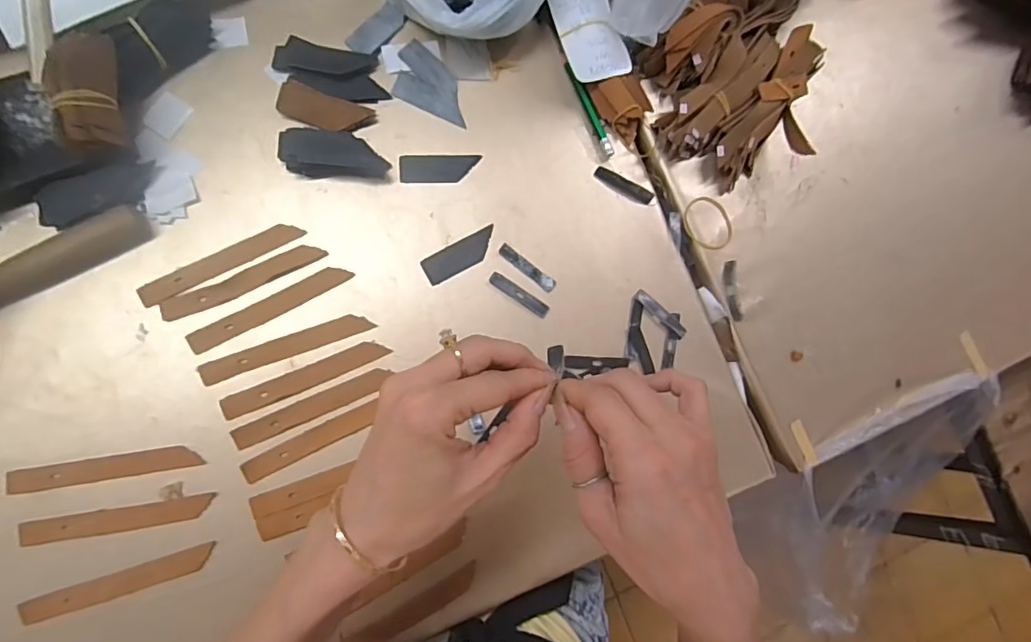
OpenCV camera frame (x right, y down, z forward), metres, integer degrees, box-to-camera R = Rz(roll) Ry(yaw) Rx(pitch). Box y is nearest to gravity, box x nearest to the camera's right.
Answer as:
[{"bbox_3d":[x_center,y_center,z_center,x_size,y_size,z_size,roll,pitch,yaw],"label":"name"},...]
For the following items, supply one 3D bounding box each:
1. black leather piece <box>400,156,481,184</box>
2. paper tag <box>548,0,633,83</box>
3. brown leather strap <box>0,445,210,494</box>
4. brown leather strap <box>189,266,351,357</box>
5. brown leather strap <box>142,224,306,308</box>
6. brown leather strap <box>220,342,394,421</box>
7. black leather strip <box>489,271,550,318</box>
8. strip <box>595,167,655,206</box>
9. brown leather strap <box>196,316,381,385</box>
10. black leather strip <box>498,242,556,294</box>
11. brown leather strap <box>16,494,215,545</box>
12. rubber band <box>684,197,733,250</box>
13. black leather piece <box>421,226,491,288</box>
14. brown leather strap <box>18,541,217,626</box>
[{"bbox_3d":[-0.062,-0.124,0.440,0.064,0.004,0.023,-2,85,-8],"label":"black leather piece"},{"bbox_3d":[0.059,-0.249,0.448,0.049,0.005,0.103,-18,85,0],"label":"paper tag"},{"bbox_3d":[-0.294,0.106,0.385,0.123,0.005,0.017,-7,86,-8],"label":"brown leather strap"},{"bbox_3d":[-0.186,-0.010,0.411,0.124,0.004,0.019,-28,89,-9],"label":"brown leather strap"},{"bbox_3d":[-0.225,-0.046,0.412,0.123,0.004,0.018,-30,89,-9],"label":"brown leather strap"},{"bbox_3d":[-0.160,0.043,0.410,0.124,0.004,0.016,-23,88,-9],"label":"brown leather strap"},{"bbox_3d":[0.003,-0.021,0.435,0.054,0.004,0.013,33,81,-3],"label":"black leather strip"},{"bbox_3d":[0.092,-0.115,0.459,0.054,0.005,0.013,28,82,-4],"label":"strip"},{"bbox_3d":[-0.174,0.020,0.411,0.126,0.005,0.016,-20,88,-9],"label":"brown leather strap"},{"bbox_3d":[0.010,-0.044,0.436,0.054,0.004,0.011,38,81,-3],"label":"black leather strip"},{"bbox_3d":[-0.283,0.142,0.381,0.121,0.004,0.017,-7,86,-8],"label":"brown leather strap"},{"bbox_3d":[0.166,-0.083,0.457,0.037,0.004,0.048,-28,89,-9],"label":"rubber band"},{"bbox_3d":[-0.043,-0.053,0.434,0.063,0.004,0.023,-30,89,-9],"label":"black leather piece"},{"bbox_3d":[-0.278,0.186,0.379,0.124,0.006,0.017,-16,87,-9],"label":"brown leather strap"}]

